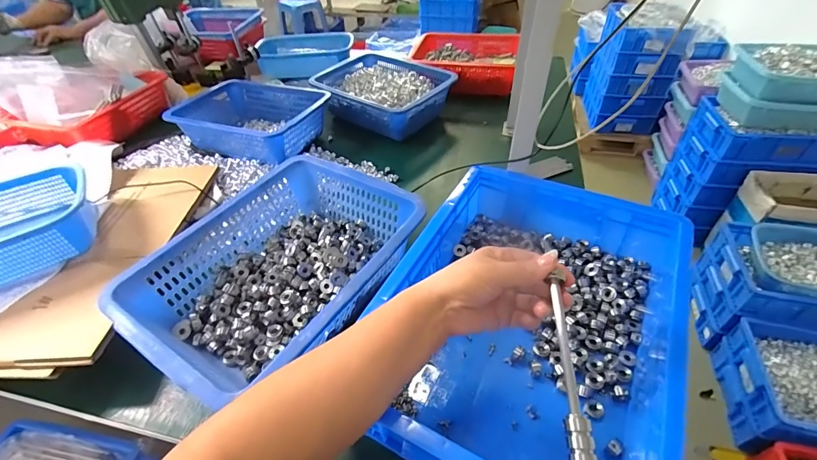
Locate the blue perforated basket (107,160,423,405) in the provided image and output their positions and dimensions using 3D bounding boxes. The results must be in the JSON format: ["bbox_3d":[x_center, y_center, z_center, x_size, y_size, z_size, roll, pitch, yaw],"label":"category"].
[{"bbox_3d":[-0.168,0.053,0.521,0.277,0.095,0.362,24,51,25],"label":"blue perforated basket"}]

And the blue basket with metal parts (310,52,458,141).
[{"bbox_3d":[-0.066,-0.340,0.941,0.321,0.086,0.235,27,52,27],"label":"blue basket with metal parts"}]

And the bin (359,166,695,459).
[{"bbox_3d":[0.147,0.093,0.464,0.302,0.109,0.407,20,49,22],"label":"bin"}]

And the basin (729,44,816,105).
[{"bbox_3d":[1.352,-0.533,1.260,0.393,0.106,0.316,3,45,6],"label":"basin"}]

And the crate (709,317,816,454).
[{"bbox_3d":[1.167,0.465,1.037,0.460,0.179,0.340,8,46,11],"label":"crate"}]

